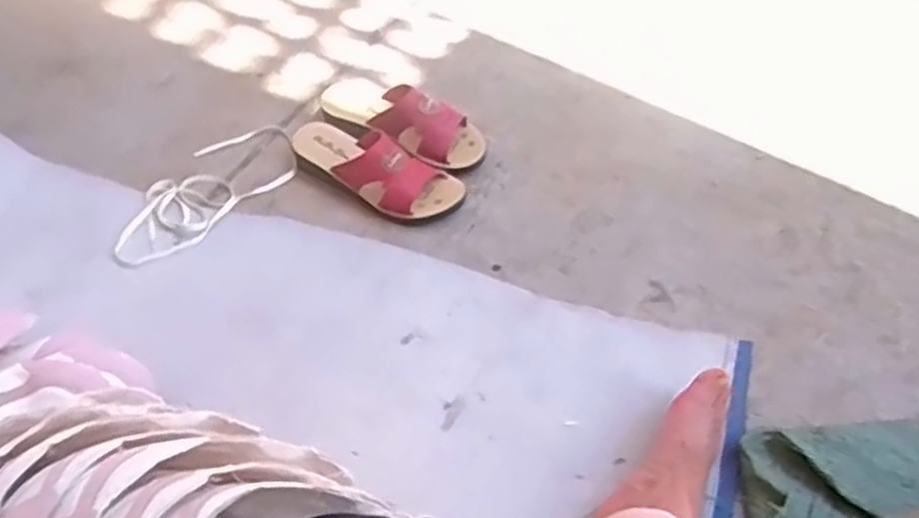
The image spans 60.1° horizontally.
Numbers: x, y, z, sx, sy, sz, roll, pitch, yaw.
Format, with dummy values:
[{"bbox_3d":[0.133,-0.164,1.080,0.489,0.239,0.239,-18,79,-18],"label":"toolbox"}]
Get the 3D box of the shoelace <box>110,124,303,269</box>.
[{"bbox_3d":[-0.315,-0.086,0.977,0.117,0.008,0.258,38,62,23],"label":"shoelace"}]

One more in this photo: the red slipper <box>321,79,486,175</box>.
[{"bbox_3d":[-0.075,-0.183,1.028,0.228,0.080,0.091,24,57,15],"label":"red slipper"}]

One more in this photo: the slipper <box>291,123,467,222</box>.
[{"bbox_3d":[-0.108,-0.118,0.972,0.228,0.091,0.080,23,57,14],"label":"slipper"}]

